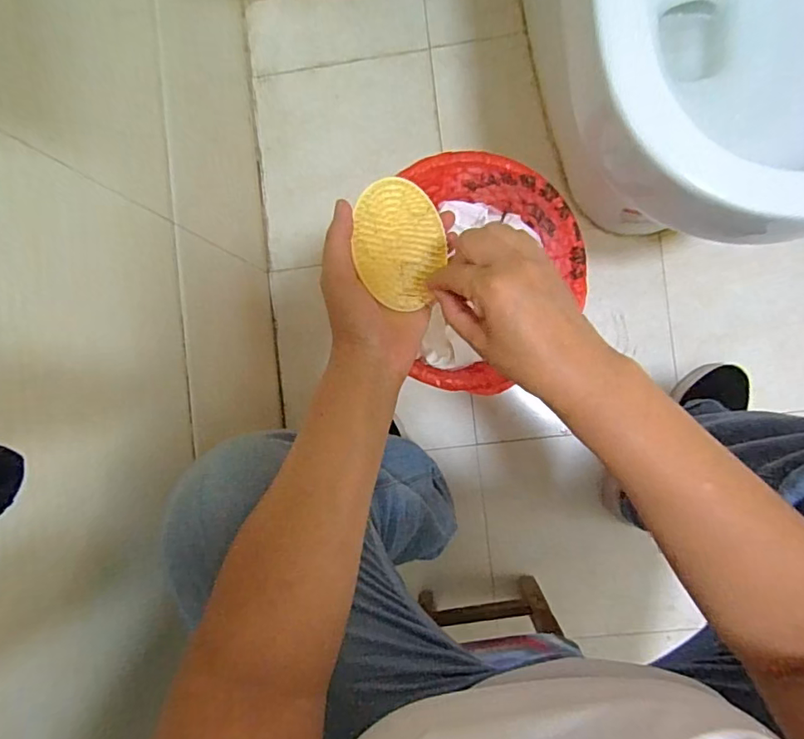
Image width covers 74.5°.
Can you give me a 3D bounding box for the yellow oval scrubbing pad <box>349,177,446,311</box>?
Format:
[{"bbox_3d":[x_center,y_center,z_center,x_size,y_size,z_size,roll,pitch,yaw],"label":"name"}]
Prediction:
[{"bbox_3d":[-0.001,-0.092,0.392,0.069,0.007,0.091,-26,115,-22],"label":"yellow oval scrubbing pad"}]

